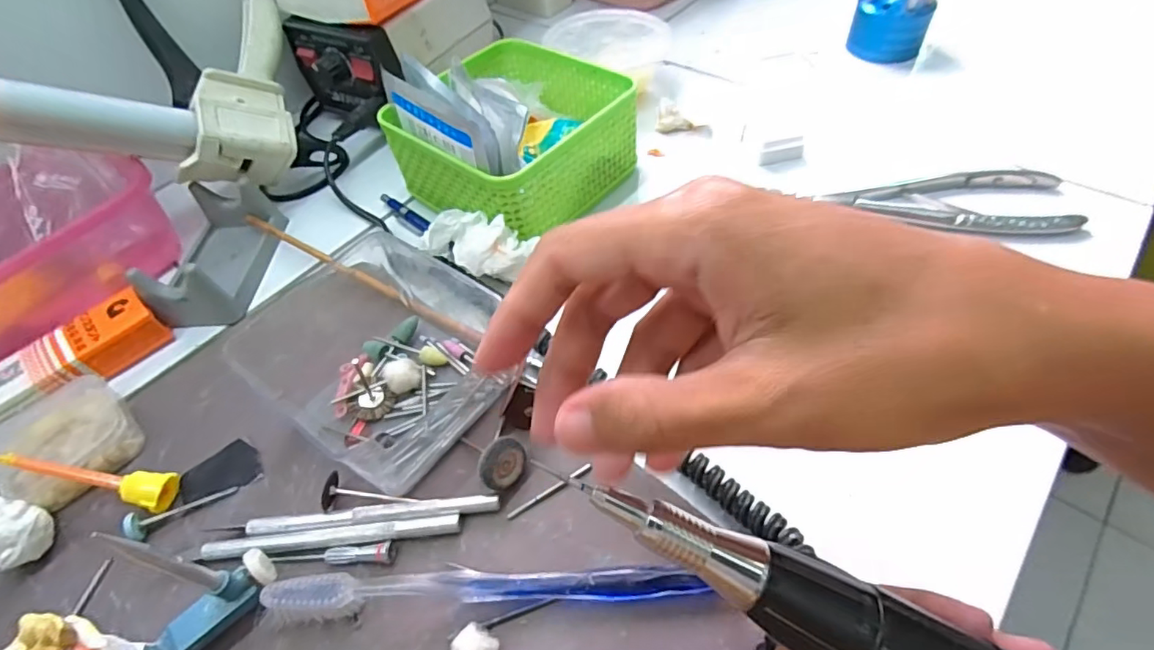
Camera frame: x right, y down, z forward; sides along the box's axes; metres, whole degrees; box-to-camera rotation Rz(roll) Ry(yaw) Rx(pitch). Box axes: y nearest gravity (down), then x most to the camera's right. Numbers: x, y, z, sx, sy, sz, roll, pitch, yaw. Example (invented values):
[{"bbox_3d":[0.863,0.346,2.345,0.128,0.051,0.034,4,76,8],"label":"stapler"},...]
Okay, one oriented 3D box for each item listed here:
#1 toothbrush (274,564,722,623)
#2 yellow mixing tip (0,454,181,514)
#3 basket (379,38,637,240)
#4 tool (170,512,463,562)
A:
[{"bbox_3d":[-0.037,0.106,0.226,0.174,0.016,0.017,-5,52,2],"label":"toothbrush"},{"bbox_3d":[-0.241,0.070,0.257,0.096,0.017,0.017,11,53,-5],"label":"yellow mixing tip"},{"bbox_3d":[-0.039,-0.125,0.377,0.117,0.060,0.131,35,63,28],"label":"basket"},{"bbox_3d":[-0.113,0.096,0.247,0.119,0.007,0.008,-7,52,0],"label":"tool"}]

